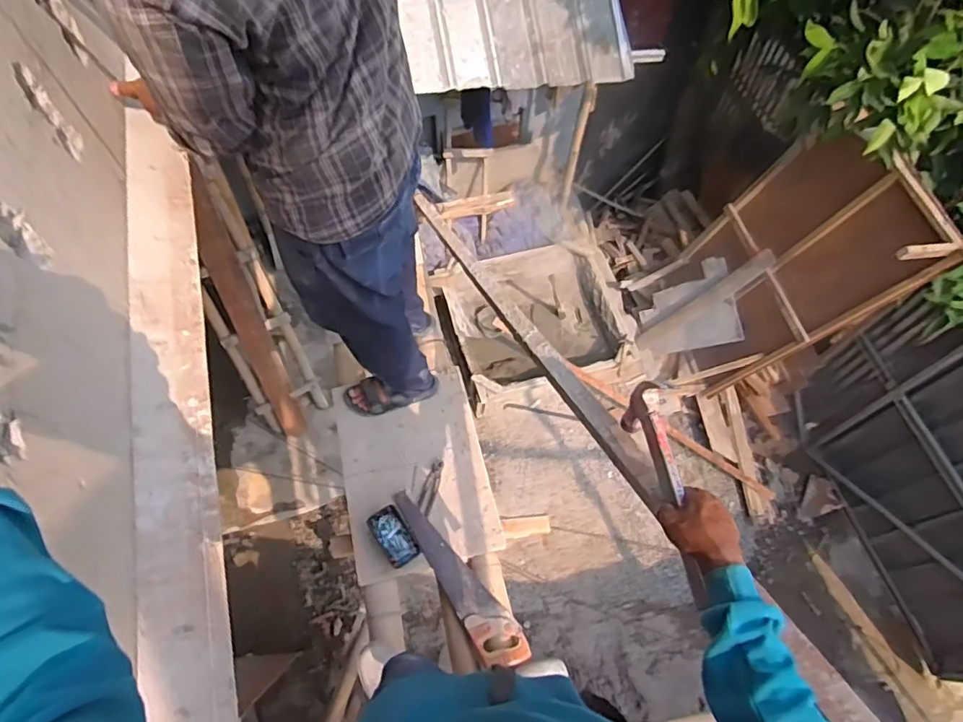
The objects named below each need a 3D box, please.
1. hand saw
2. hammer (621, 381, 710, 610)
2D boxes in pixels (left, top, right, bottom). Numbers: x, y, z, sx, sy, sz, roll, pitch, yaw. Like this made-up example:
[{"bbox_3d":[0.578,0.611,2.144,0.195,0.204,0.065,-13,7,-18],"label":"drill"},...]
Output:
[{"bbox_3d":[-0.051,0.524,1.397,0.111,0.034,0.492,-28,68,-16],"label":"hand saw"},{"bbox_3d":[0.221,0.146,0.674,0.025,0.104,0.261,-3,52,-4],"label":"hammer"}]

